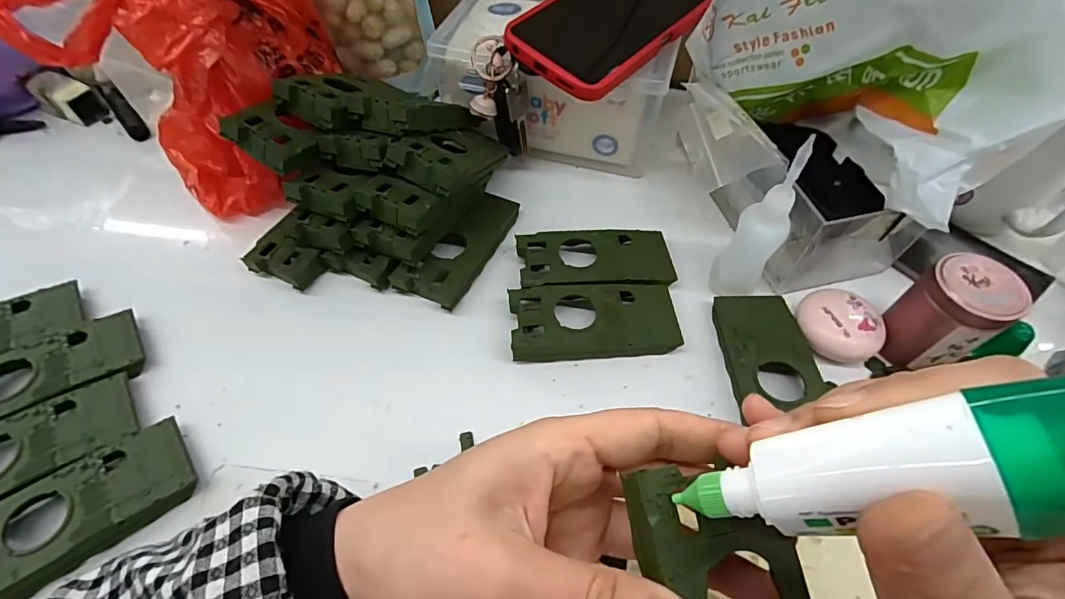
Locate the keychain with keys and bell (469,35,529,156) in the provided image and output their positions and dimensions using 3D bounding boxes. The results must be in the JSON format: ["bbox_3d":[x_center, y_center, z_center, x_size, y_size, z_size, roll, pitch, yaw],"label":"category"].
[{"bbox_3d":[-0.023,-0.148,0.360,0.038,0.068,0.027,2,51,1],"label":"keychain with keys and bell"}]

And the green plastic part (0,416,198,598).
[{"bbox_3d":[-0.223,0.107,0.244,0.100,0.017,0.052,-33,61,-19],"label":"green plastic part"}]

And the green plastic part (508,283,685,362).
[{"bbox_3d":[0.039,0.015,0.312,0.103,0.021,0.049,-3,51,-3],"label":"green plastic part"}]

